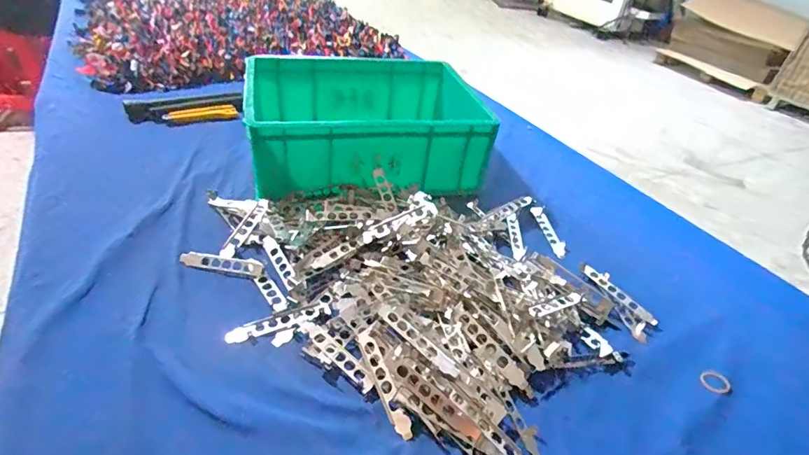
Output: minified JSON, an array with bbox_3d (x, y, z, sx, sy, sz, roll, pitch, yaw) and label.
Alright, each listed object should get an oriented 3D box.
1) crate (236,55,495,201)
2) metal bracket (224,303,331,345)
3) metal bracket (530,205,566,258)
[{"bbox_3d":[-0.072,-0.199,0.839,0.403,0.123,0.319,-3,38,-14],"label":"crate"},{"bbox_3d":[-0.150,0.113,0.540,0.121,0.006,0.024,-12,41,-24],"label":"metal bracket"},{"bbox_3d":[0.239,0.006,0.749,0.029,0.009,0.120,-2,38,-13],"label":"metal bracket"}]

